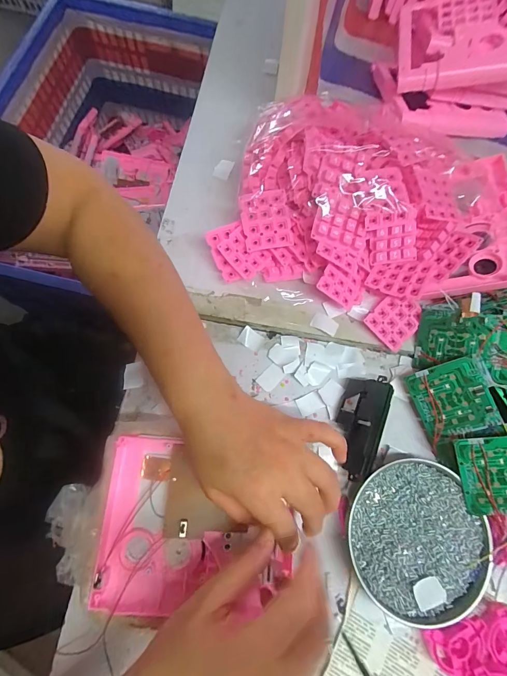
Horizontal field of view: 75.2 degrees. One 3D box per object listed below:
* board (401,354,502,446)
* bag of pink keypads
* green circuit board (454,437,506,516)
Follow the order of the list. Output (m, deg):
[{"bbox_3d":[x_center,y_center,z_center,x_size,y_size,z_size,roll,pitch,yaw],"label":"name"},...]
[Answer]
[{"bbox_3d":[0.203,0.063,0.335,0.071,0.004,0.071,-24,84,23],"label":"board"},{"bbox_3d":[0.107,-0.140,0.356,0.265,0.079,0.213,14,74,6],"label":"bag of pink keypads"},{"bbox_3d":[0.236,0.129,0.308,0.073,0.004,0.070,-11,86,19],"label":"green circuit board"}]

